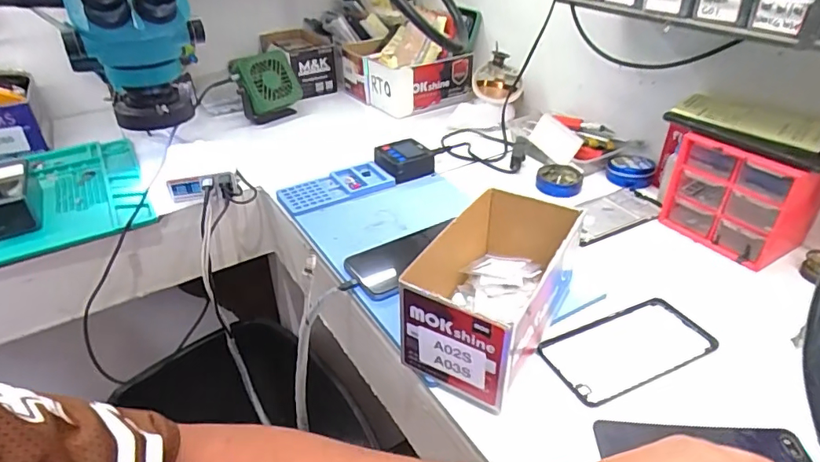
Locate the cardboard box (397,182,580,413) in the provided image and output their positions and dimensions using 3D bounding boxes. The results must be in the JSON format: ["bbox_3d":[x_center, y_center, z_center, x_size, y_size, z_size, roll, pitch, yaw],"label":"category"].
[{"bbox_3d":[0.079,0.049,0.458,0.099,0.093,0.185,18,39,27],"label":"cardboard box"}]

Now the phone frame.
[{"bbox_3d":[0.199,0.106,0.465,0.157,0.011,0.079,-16,37,-19],"label":"phone frame"}]

